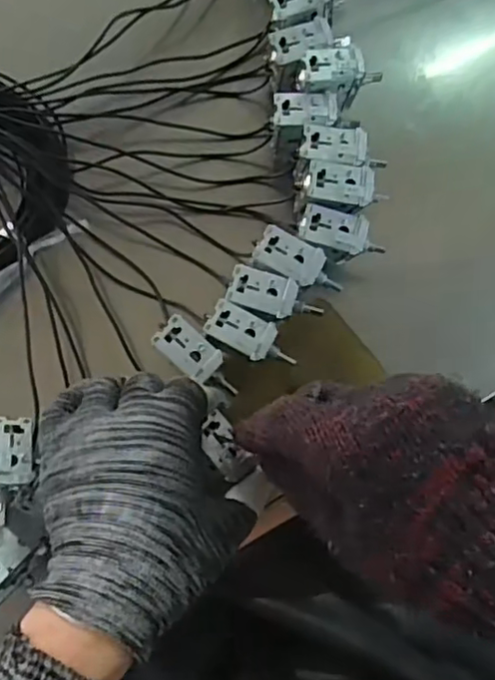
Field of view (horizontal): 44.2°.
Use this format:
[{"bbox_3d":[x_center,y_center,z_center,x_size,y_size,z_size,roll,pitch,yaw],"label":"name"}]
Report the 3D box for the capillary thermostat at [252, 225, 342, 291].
[{"bbox_3d":[0.031,-0.044,0.362,0.052,0.022,0.025,25,80,4],"label":"capillary thermostat"}]

